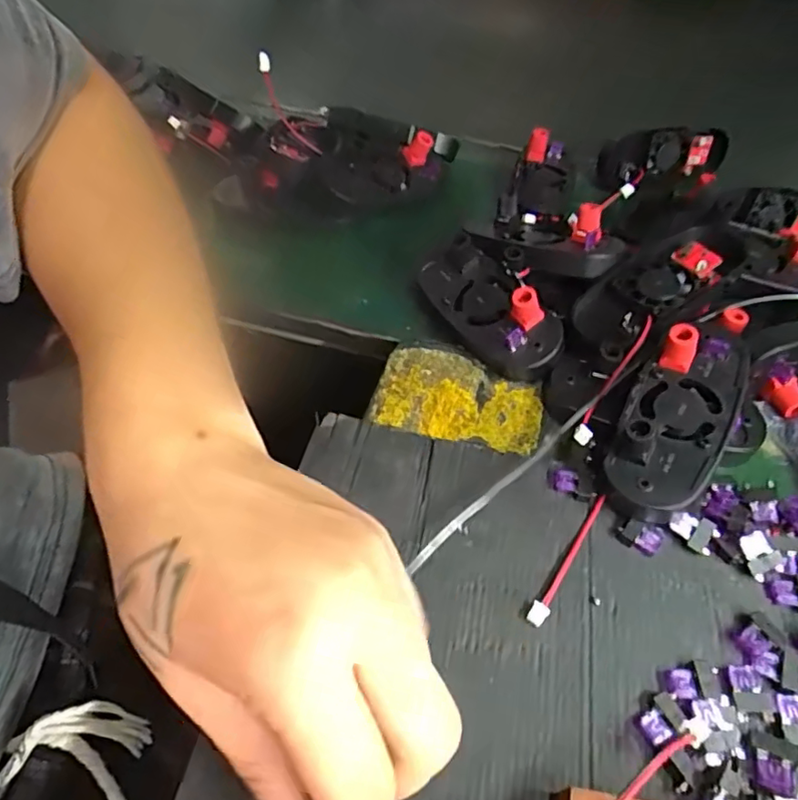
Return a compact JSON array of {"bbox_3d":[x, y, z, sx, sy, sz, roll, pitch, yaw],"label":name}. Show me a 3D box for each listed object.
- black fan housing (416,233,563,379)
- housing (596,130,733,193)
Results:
[{"bbox_3d":[0.051,-0.063,0.356,0.050,0.037,0.115,-41,60,-3],"label":"black fan housing"},{"bbox_3d":[0.228,-0.210,0.495,0.127,0.041,0.023,-15,53,-14],"label":"housing"}]

